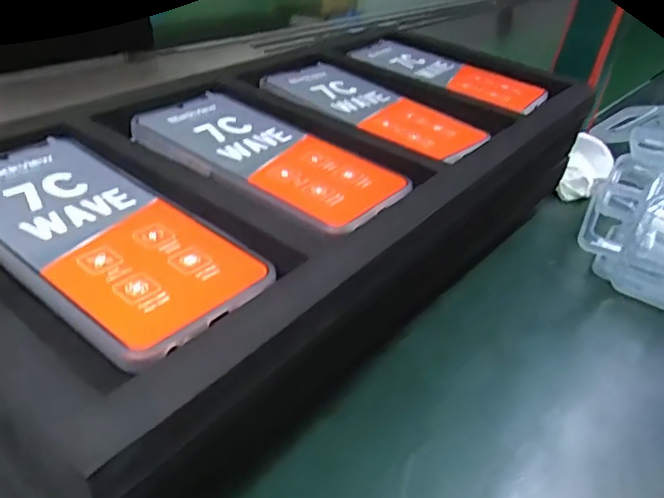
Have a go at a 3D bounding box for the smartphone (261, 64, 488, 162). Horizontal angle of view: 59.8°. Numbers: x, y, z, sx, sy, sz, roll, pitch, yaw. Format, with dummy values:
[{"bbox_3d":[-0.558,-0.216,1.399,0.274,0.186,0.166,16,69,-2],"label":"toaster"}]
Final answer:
[{"bbox_3d":[0.030,-0.100,0.409,0.173,0.007,0.073,32,41,31],"label":"smartphone"}]

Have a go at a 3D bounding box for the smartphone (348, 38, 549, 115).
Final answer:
[{"bbox_3d":[0.095,-0.149,0.486,0.173,0.006,0.076,30,40,28],"label":"smartphone"}]

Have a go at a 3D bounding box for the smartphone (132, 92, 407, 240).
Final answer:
[{"bbox_3d":[-0.039,-0.056,0.336,0.169,0.004,0.077,29,40,28],"label":"smartphone"}]

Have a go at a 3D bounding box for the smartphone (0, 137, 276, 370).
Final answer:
[{"bbox_3d":[-0.108,-0.007,0.261,0.164,0.012,0.076,30,40,28],"label":"smartphone"}]

